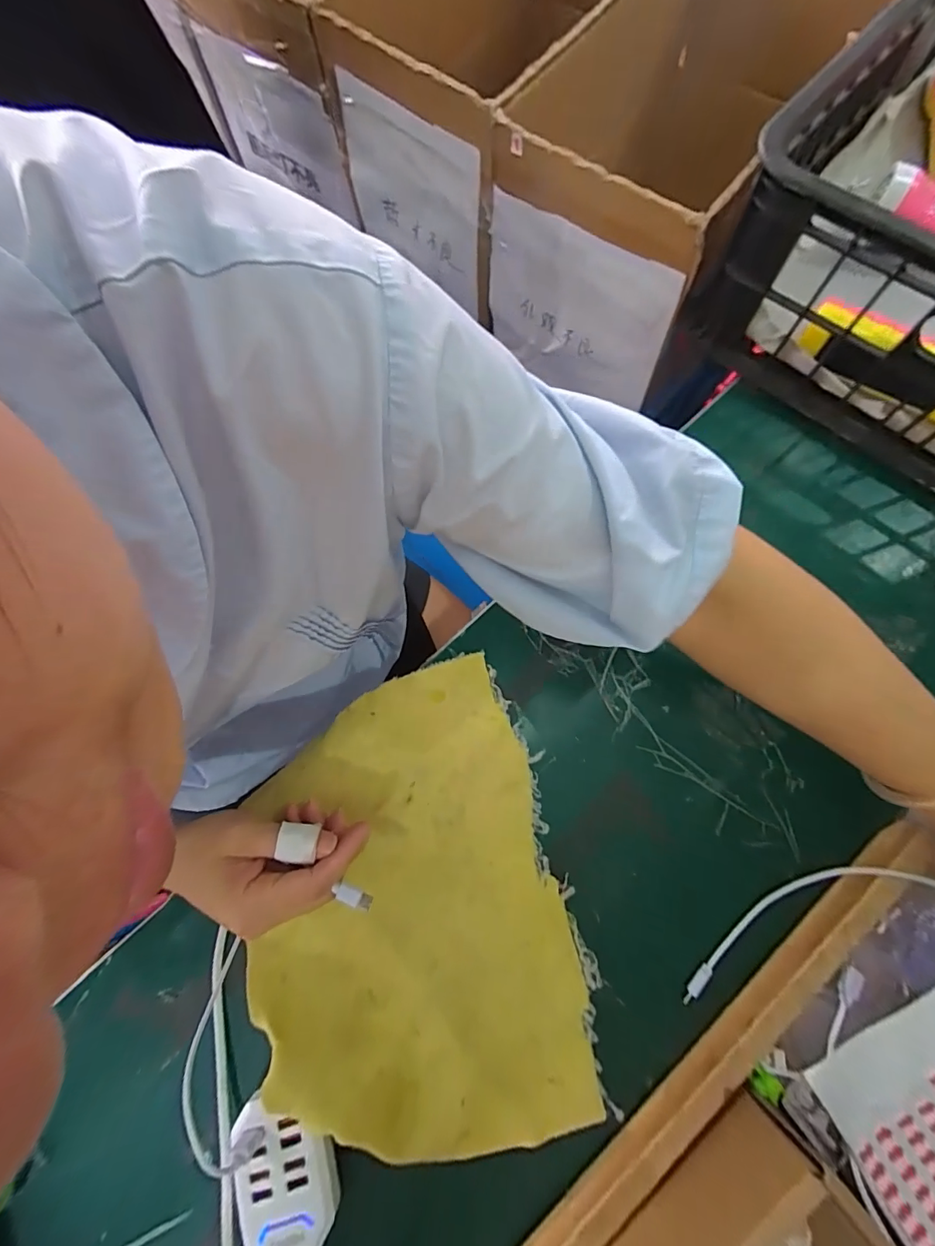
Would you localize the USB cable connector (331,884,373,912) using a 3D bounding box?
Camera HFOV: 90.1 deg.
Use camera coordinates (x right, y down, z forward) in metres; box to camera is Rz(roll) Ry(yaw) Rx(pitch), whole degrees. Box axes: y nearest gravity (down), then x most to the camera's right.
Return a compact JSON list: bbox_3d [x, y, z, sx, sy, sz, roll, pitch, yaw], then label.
[{"bbox_3d":[-0.068,0.165,0.280,0.021,0.005,0.009,17,78,10],"label":"USB cable connector"}]

